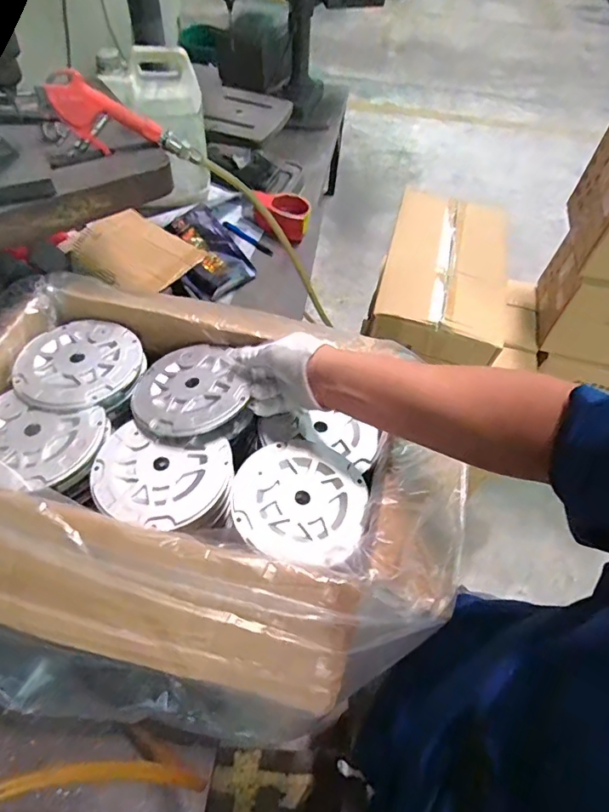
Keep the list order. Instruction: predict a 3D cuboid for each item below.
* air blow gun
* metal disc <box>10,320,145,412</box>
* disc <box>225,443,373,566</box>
[{"bbox_3d":[-0.211,-0.334,0.579,0.174,0.061,0.029,7,51,-33],"label":"air blow gun"},{"bbox_3d":[-0.260,-0.051,0.550,0.131,0.016,0.133,2,56,-3],"label":"metal disc"},{"bbox_3d":[-0.004,0.092,0.486,0.131,0.015,0.126,2,56,-3],"label":"disc"}]

